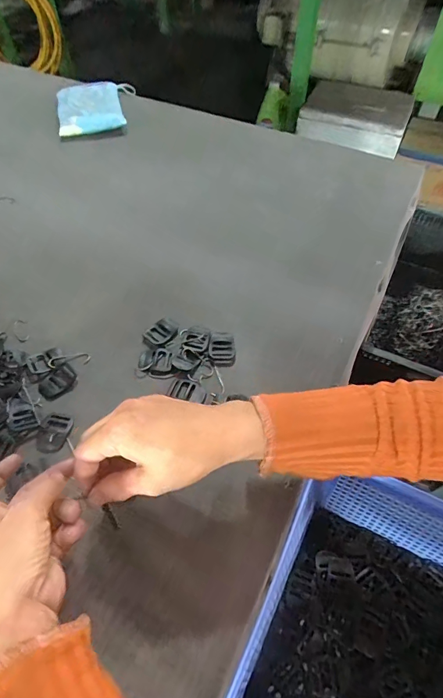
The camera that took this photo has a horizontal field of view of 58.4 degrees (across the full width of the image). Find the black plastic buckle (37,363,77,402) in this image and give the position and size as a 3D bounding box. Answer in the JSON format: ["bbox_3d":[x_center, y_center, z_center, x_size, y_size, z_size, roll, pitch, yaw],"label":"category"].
[{"bbox_3d":[-0.167,0.034,0.410,0.034,0.009,0.041,25,58,16],"label":"black plastic buckle"}]

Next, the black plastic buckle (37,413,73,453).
[{"bbox_3d":[-0.161,0.079,0.380,0.028,0.007,0.040,6,55,4],"label":"black plastic buckle"}]

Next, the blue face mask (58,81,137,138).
[{"bbox_3d":[-0.226,-0.444,0.720,0.140,0.026,0.154,-11,56,-8],"label":"blue face mask"}]

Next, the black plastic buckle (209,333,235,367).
[{"bbox_3d":[0.000,-0.001,0.440,0.027,0.005,0.044,0,55,-1],"label":"black plastic buckle"}]

